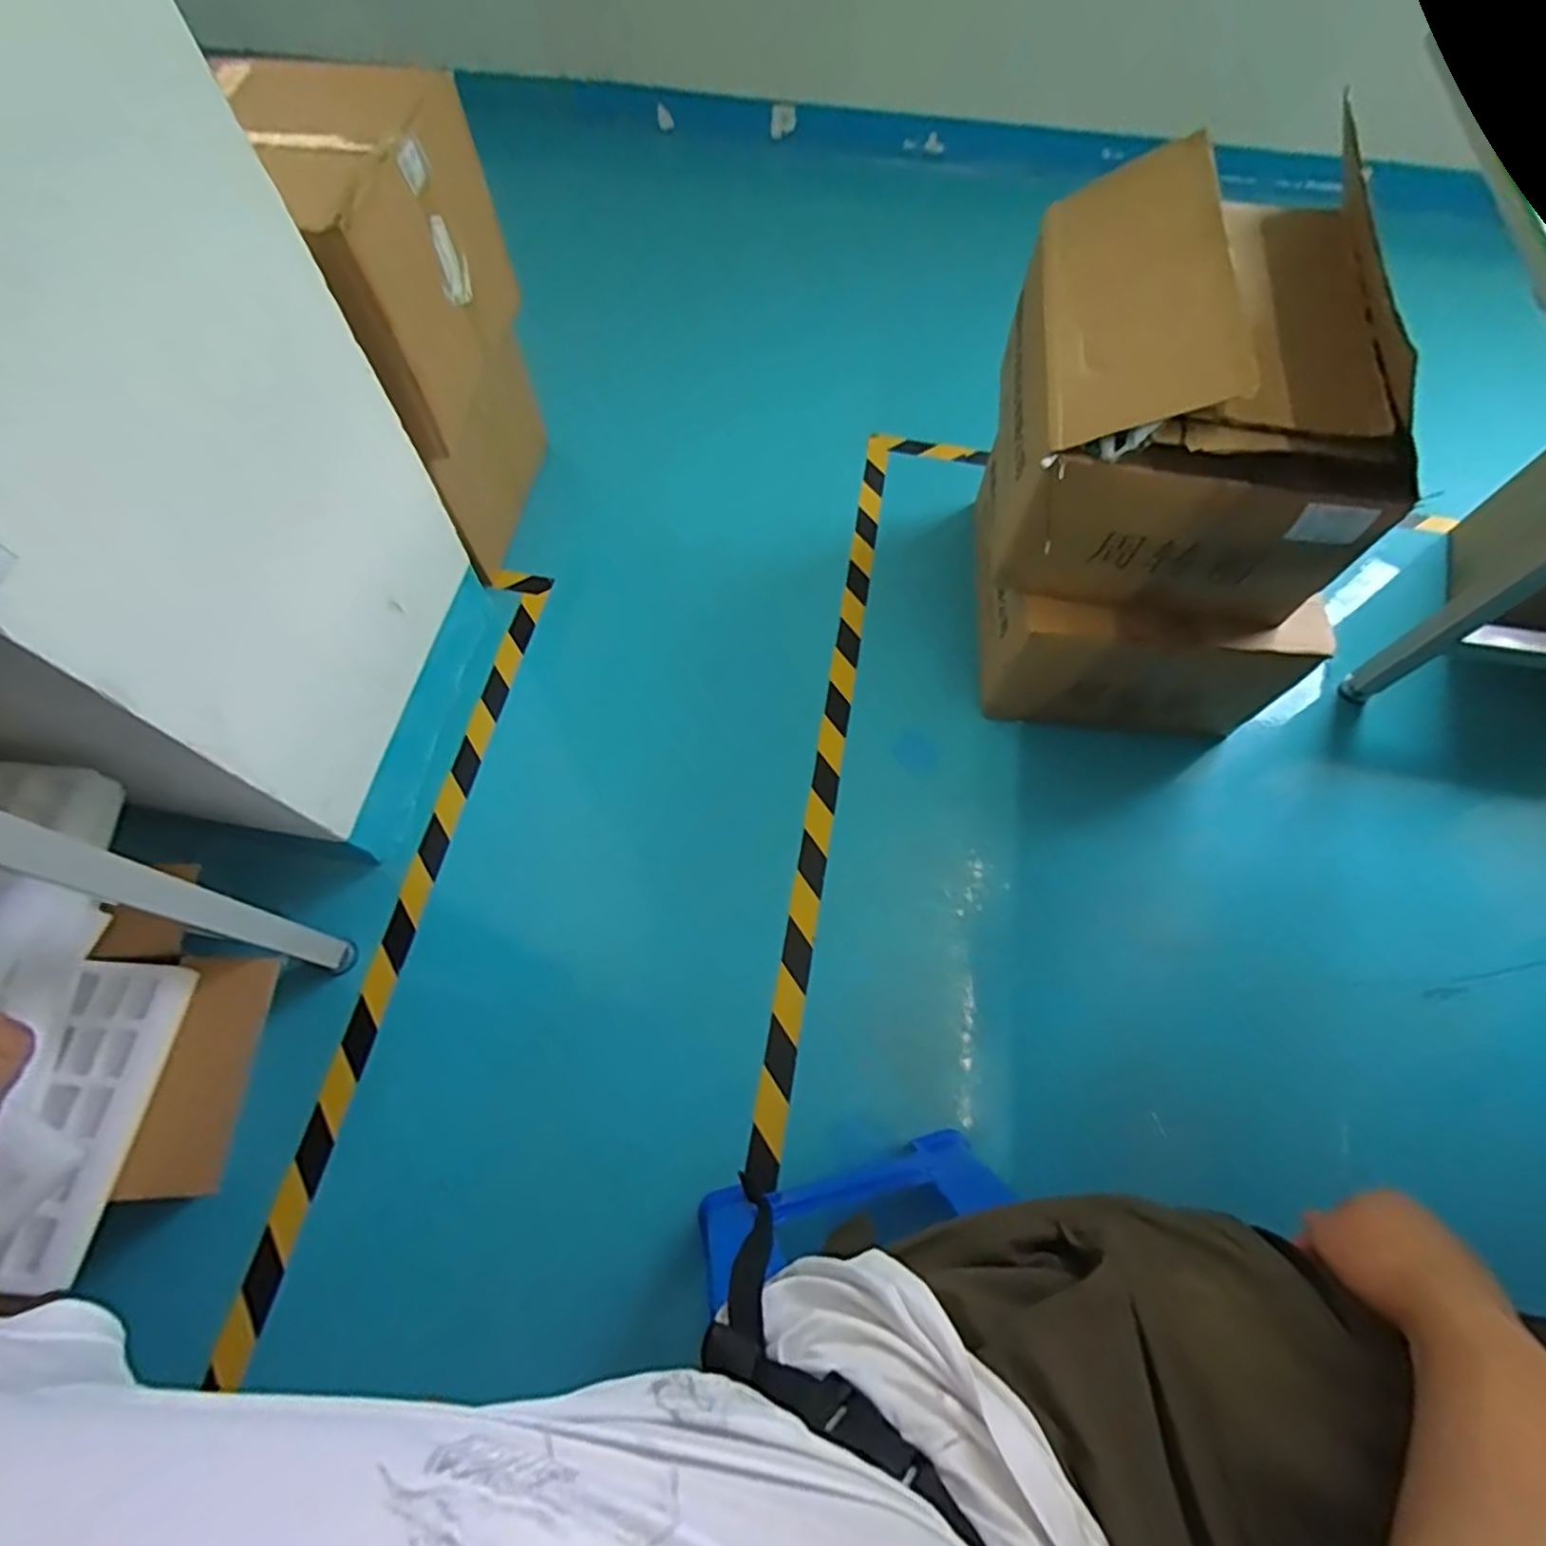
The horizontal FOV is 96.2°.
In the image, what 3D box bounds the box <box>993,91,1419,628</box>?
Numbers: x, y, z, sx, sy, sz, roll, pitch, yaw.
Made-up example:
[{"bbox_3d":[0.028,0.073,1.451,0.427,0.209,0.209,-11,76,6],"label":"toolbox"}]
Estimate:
[{"bbox_3d":[0.542,-0.512,0.940,0.405,0.314,0.489,5,65,2],"label":"box"}]

